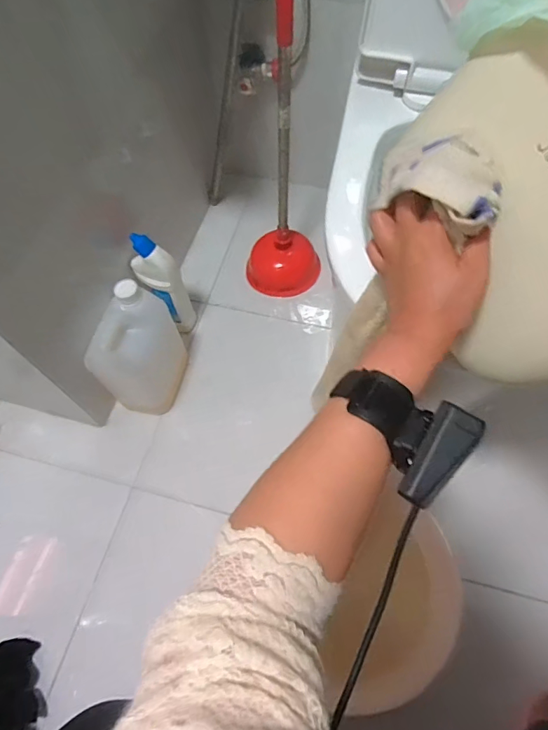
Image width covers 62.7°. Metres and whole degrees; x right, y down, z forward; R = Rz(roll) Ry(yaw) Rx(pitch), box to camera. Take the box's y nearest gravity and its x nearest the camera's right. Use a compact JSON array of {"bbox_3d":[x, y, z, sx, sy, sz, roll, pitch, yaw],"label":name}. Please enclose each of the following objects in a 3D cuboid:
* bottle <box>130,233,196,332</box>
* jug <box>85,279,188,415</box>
[{"bbox_3d":[-0.200,-0.146,0.827,0.080,0.235,0.058,23,65,14],"label":"bottle"},{"bbox_3d":[-0.230,-0.020,0.774,0.103,0.214,0.151,17,64,11],"label":"jug"}]

